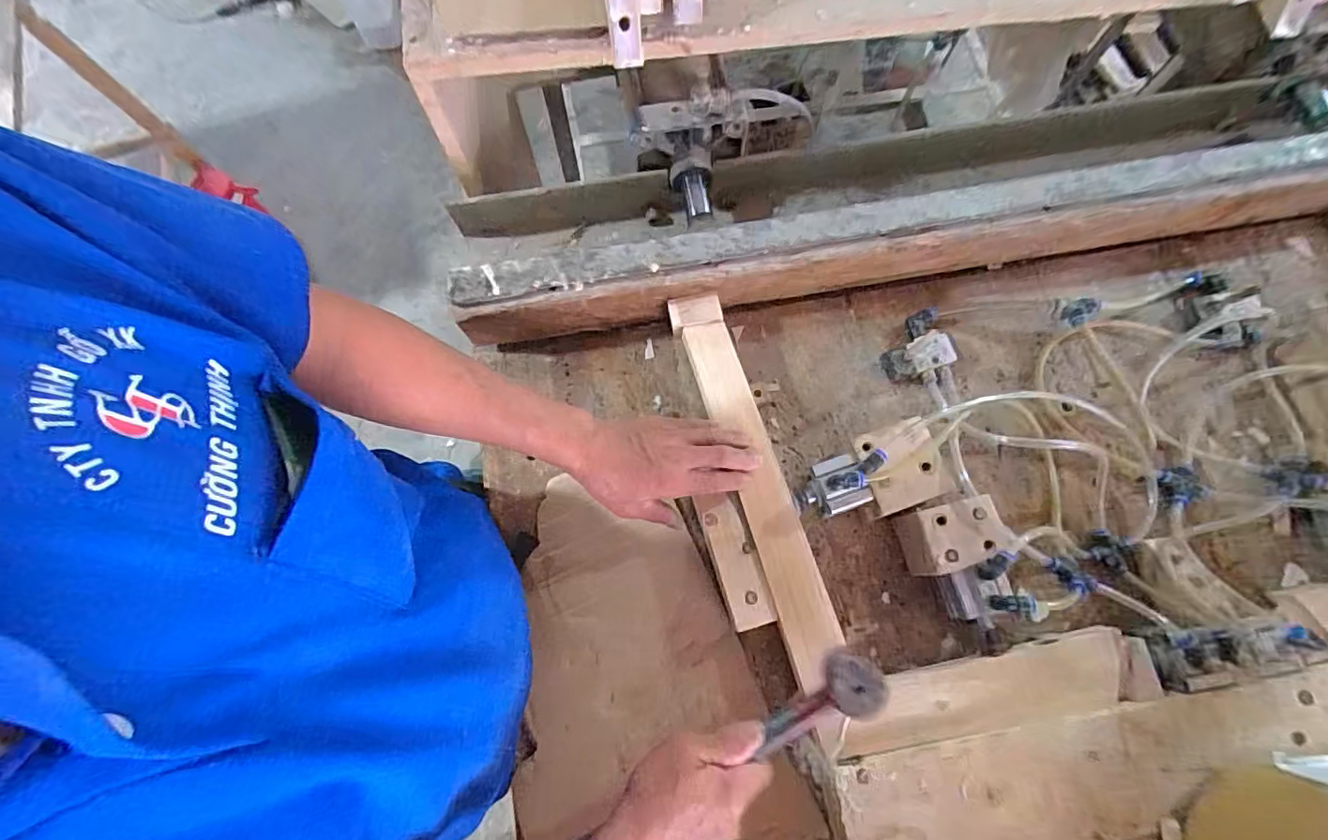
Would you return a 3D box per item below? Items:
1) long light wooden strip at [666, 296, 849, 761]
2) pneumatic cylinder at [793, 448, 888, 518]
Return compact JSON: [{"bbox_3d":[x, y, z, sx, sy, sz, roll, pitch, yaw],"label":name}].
[{"bbox_3d":[0.099,0.078,0.566,0.054,0.031,0.461,-16,74,-4],"label":"long light wooden strip"},{"bbox_3d":[0.175,0.064,0.561,0.088,0.066,0.053,-19,73,-4],"label":"pneumatic cylinder"}]

